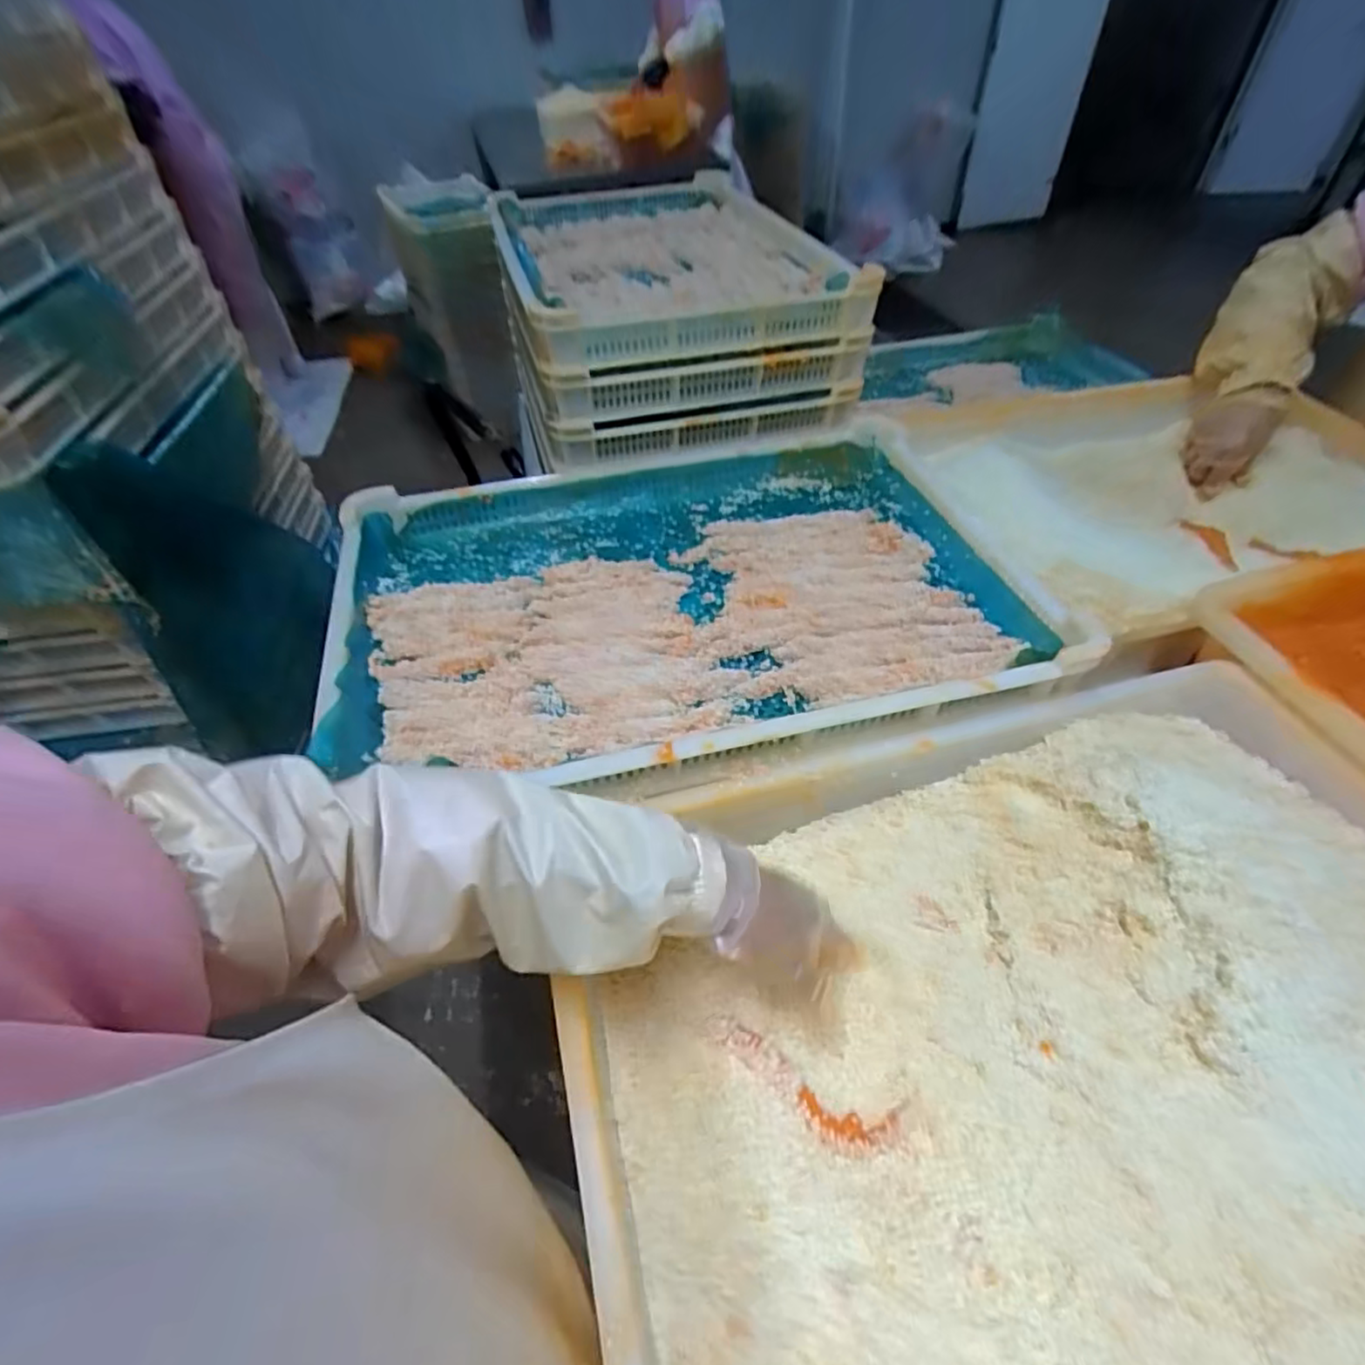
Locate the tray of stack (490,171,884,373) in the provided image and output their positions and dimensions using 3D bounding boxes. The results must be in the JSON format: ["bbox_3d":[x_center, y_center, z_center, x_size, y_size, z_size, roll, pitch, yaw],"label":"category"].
[{"bbox_3d":[-0.044,-0.607,0.936,0.401,0.074,0.635,-12,49,-8],"label":"tray of stack"}]

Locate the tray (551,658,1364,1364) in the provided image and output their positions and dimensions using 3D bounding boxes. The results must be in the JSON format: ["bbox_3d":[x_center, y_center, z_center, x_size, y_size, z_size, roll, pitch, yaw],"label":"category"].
[{"bbox_3d":[0.240,0.215,0.401,0.590,0.100,0.414,-13,49,-8],"label":"tray"}]

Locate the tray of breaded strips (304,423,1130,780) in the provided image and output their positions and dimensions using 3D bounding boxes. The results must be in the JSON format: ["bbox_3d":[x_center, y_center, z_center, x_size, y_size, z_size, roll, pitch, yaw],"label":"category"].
[{"bbox_3d":[-0.005,-0.082,0.611,0.590,0.074,0.396,-12,49,-7],"label":"tray of breaded strips"}]

